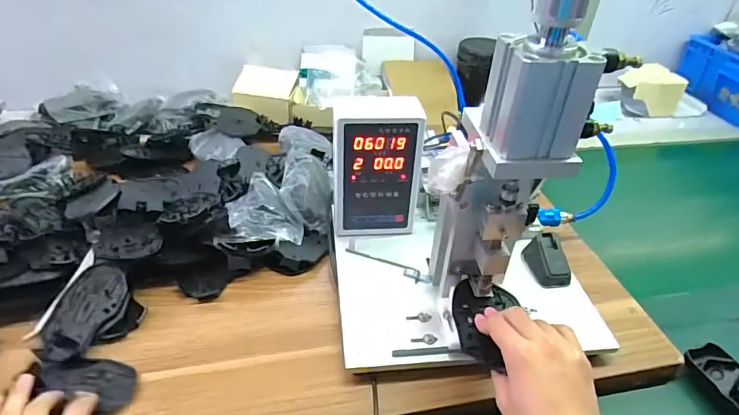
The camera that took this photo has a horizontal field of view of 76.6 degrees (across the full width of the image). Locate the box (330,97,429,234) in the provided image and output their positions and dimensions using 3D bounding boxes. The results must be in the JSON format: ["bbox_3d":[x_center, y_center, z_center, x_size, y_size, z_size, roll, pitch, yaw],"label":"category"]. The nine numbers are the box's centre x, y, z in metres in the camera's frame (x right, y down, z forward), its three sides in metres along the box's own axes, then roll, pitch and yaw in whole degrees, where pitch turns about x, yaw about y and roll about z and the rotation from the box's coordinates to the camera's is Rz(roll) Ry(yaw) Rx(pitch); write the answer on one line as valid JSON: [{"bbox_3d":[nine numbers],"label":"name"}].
[{"bbox_3d":[0.007,-0.049,0.608,0.110,0.176,0.060,-1,39,-6],"label":"box"}]

